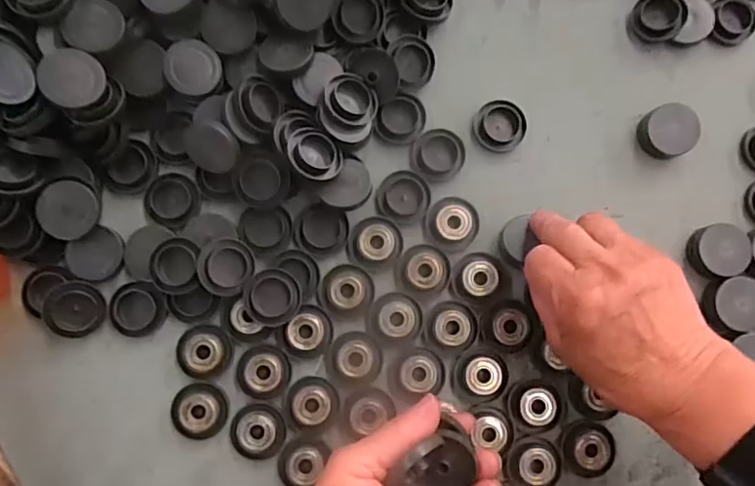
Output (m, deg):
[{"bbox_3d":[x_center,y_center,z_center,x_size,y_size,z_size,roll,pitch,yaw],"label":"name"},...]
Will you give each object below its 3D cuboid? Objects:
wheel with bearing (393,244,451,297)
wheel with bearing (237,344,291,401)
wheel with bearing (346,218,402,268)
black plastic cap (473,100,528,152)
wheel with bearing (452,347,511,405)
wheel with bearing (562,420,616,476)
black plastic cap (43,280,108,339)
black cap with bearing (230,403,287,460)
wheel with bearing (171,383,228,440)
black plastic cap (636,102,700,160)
[{"bbox_3d":[0.028,0.017,0.343,0.033,0.005,0.031,0,85,-3],"label":"wheel with bearing"},{"bbox_3d":[-0.067,0.076,0.330,0.030,0.006,0.031,0,85,-3],"label":"wheel with bearing"},{"bbox_3d":[-0.001,-0.001,0.344,0.032,0.007,0.030,0,85,-3],"label":"wheel with bearing"},{"bbox_3d":[0.079,-0.075,0.357,0.034,0.007,0.031,0,85,-3],"label":"black plastic cap"},{"bbox_3d":[0.063,0.081,0.338,0.033,0.011,0.032,0,85,-3],"label":"wheel with bearing"},{"bbox_3d":[0.127,0.124,0.336,0.030,0.010,0.031,0,85,-3],"label":"wheel with bearing"},{"bbox_3d":[-0.176,0.039,0.327,0.031,0.010,0.031,23,81,-26],"label":"black plastic cap"},{"bbox_3d":[-0.070,0.111,0.328,0.030,0.009,0.031,0,85,-3],"label":"black cap with bearing"},{"bbox_3d":[-0.104,0.098,0.328,0.030,0.008,0.032,0,85,-3],"label":"wheel with bearing"},{"bbox_3d":[0.183,-0.070,0.354,0.032,0.016,0.033,0,85,-3],"label":"black plastic cap"}]

